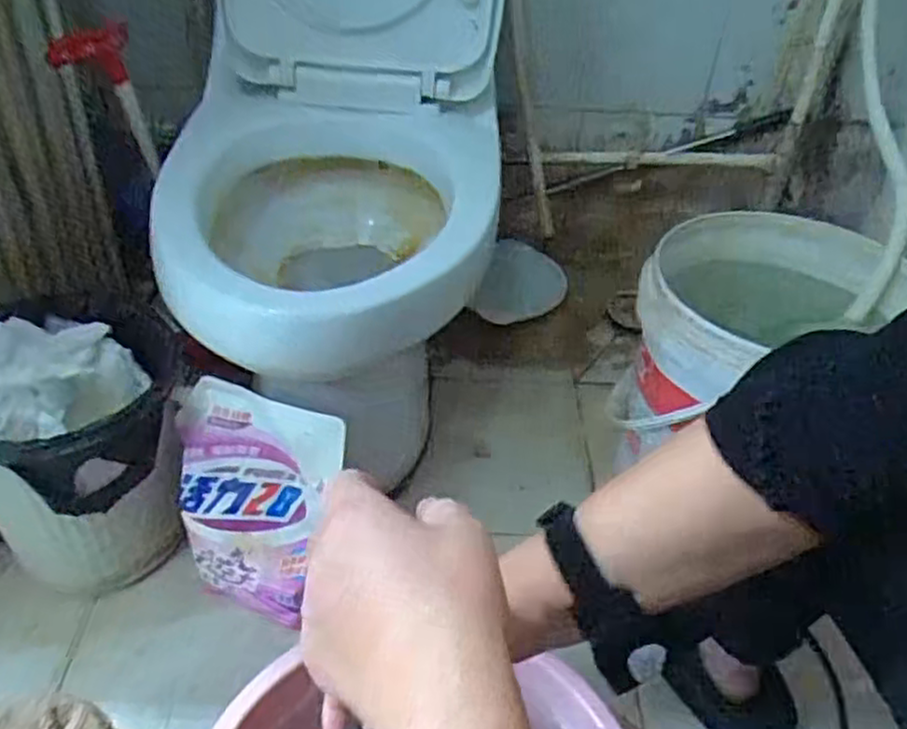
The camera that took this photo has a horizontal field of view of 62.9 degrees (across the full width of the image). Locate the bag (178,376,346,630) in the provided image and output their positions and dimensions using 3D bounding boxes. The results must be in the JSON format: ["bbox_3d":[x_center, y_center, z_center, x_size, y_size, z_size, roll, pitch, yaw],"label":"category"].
[{"bbox_3d":[-0.210,0.147,0.784,0.184,0.265,0.028,18,22,15],"label":"bag"}]

